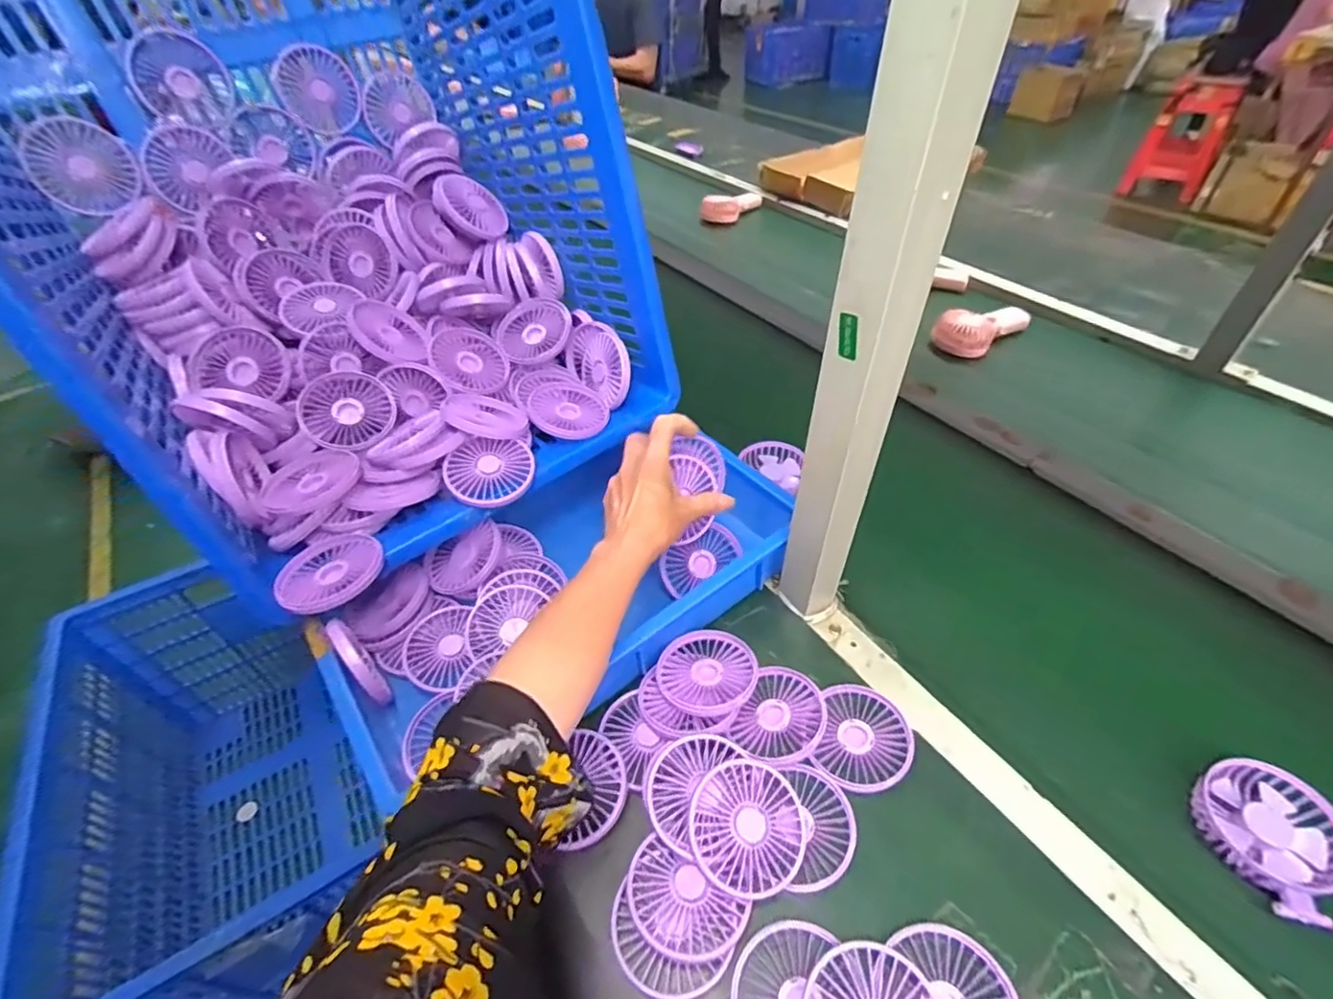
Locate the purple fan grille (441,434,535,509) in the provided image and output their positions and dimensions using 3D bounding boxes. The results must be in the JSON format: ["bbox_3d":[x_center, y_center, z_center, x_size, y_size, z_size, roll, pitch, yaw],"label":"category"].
[{"bbox_3d":[-0.180,-0.028,0.601,0.086,0.014,0.077,5,68,-2],"label":"purple fan grille"}]

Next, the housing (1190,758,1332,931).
[{"bbox_3d":[0.457,0.249,0.444,0.091,0.022,0.099,-13,46,-10],"label":"housing"}]

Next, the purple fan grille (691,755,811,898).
[{"bbox_3d":[0.060,0.239,0.435,0.085,0.009,0.084,6,59,-10],"label":"purple fan grille"}]

